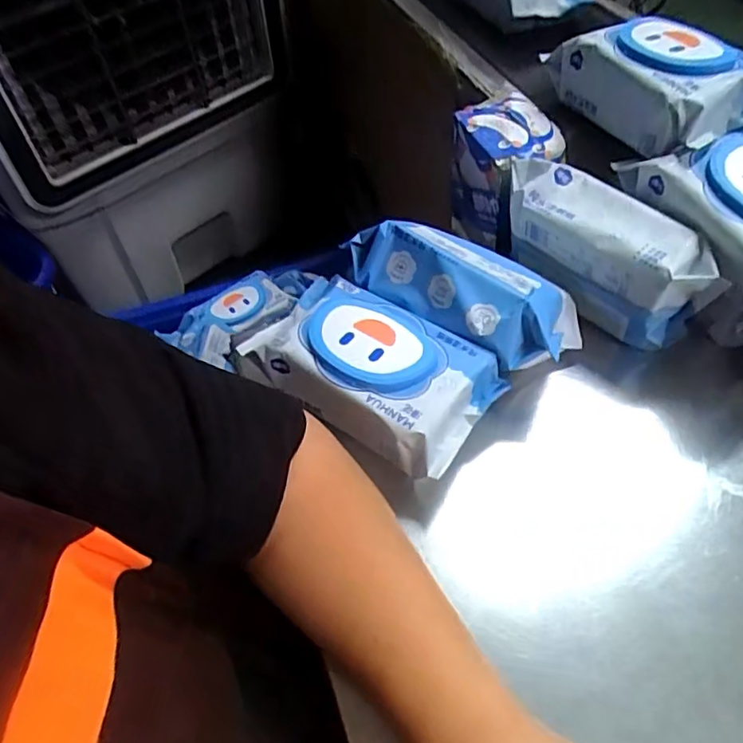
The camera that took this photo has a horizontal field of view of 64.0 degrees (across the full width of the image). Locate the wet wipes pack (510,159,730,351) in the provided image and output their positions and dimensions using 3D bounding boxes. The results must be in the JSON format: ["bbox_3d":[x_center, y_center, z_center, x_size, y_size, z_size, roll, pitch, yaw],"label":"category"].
[{"bbox_3d":[0.198,-0.102,0.529,0.065,0.095,0.202,-38,59,-23],"label":"wet wipes pack"}]

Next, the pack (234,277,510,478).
[{"bbox_3d":[-0.006,-0.005,0.477,0.199,0.059,0.108,30,60,24],"label":"pack"}]

